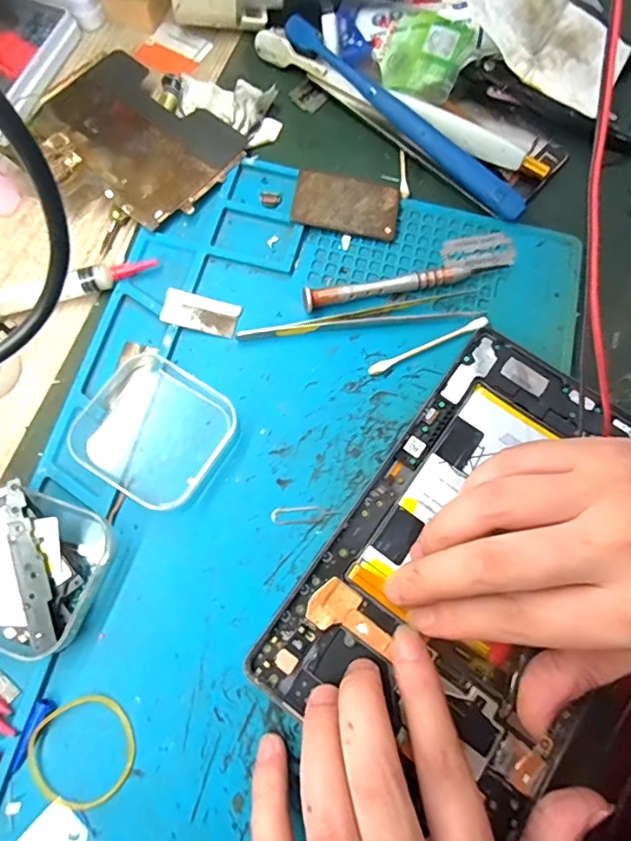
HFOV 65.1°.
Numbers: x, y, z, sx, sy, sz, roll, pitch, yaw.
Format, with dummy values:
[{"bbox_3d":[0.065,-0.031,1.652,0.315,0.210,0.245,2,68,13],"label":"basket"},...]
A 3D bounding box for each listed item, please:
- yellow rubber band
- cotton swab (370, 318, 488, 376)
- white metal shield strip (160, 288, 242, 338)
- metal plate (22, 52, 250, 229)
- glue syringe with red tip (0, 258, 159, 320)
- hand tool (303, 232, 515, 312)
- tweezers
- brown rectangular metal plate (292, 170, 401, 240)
[{"bbox_3d":[-0.096,0.138,0.205,0.041,0.004,0.040,1,73,-2],"label":"yellow rubber band"},{"bbox_3d":[0.061,-0.040,0.265,0.070,0.007,0.006,-23,75,-9],"label":"cotton swab"},{"bbox_3d":[-0.062,-0.058,0.266,0.039,0.004,0.020,15,77,-7],"label":"white metal shield strip"},{"bbox_3d":[-0.106,-0.165,0.290,0.108,0.004,0.087,37,73,5],"label":"metal plate"},{"bbox_3d":[-0.133,-0.072,0.264,0.096,0.015,0.015,-17,74,-7],"label":"glue syringe with red tip"},{"bbox_3d":[0.054,-0.082,0.275,0.125,0.011,0.025,-21,74,-8],"label":"hand tool"},{"bbox_3d":[0.025,-0.058,0.269,0.132,0.006,0.017,-7,73,-4],"label":"tweezers"},{"bbox_3d":[0.018,-0.125,0.289,0.060,0.008,0.035,9,72,1],"label":"brown rectangular metal plate"}]

